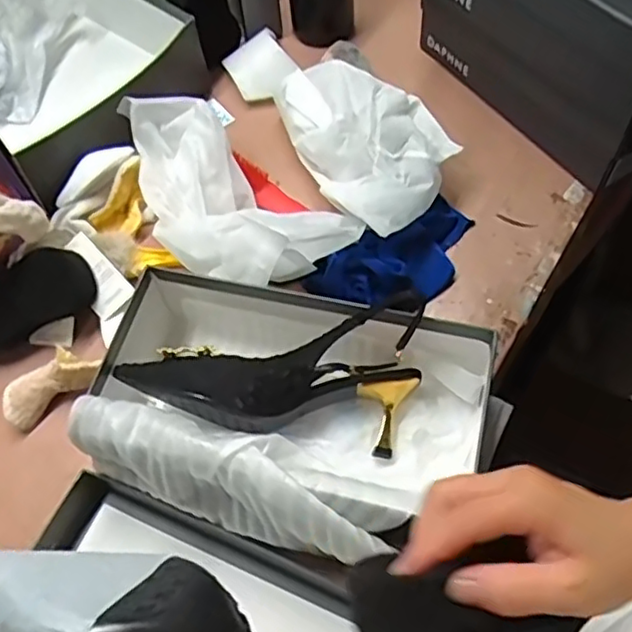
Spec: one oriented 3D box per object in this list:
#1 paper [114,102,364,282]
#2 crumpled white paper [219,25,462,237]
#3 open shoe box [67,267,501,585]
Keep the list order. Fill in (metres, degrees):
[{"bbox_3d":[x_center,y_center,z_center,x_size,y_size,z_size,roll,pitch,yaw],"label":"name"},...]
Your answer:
[{"bbox_3d":[-0.098,-0.119,0.617,0.285,0.069,0.145,32,66,19],"label":"paper"},{"bbox_3d":[0.021,-0.211,0.704,0.130,0.074,0.312,-32,63,-15],"label":"crumpled white paper"},{"bbox_3d":[-0.026,0.080,0.524,0.318,0.100,0.192,10,61,9],"label":"open shoe box"}]

